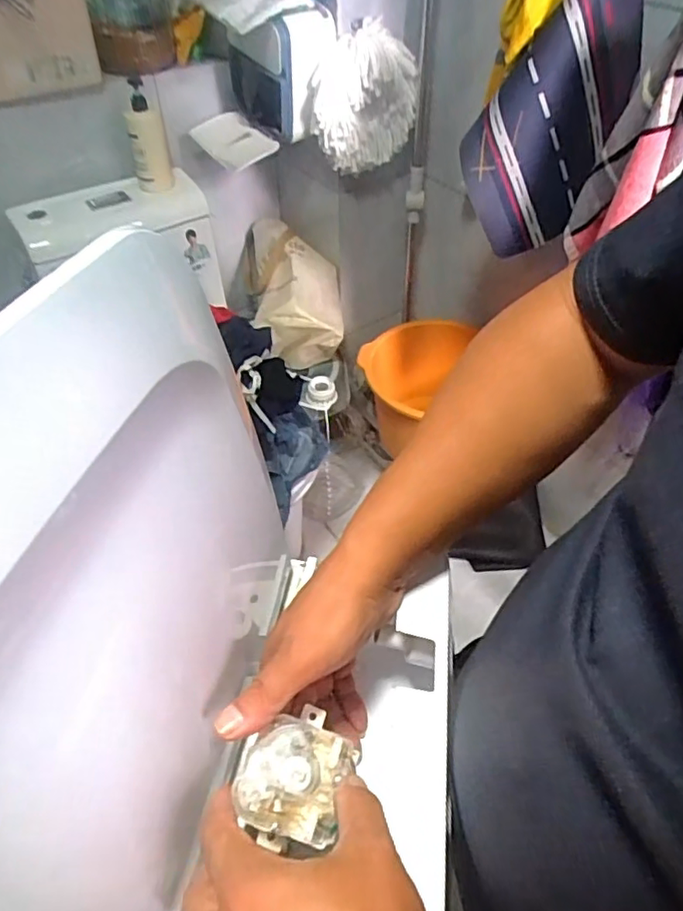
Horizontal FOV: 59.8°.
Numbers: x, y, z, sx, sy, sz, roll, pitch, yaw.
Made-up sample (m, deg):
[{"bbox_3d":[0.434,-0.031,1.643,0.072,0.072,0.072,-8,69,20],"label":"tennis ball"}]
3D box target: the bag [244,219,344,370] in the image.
[{"bbox_3d":[-0.110,-0.364,1.441,0.211,0.329,0.182,-13,49,-12],"label":"bag"}]

